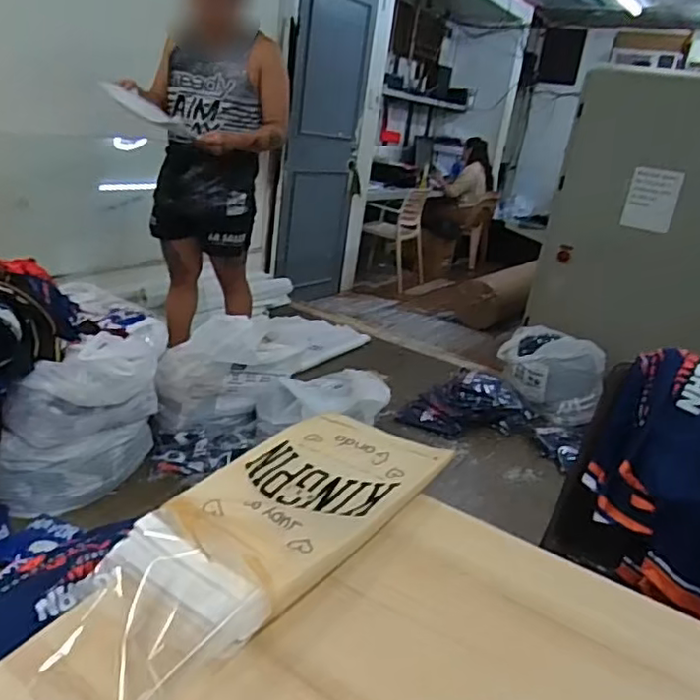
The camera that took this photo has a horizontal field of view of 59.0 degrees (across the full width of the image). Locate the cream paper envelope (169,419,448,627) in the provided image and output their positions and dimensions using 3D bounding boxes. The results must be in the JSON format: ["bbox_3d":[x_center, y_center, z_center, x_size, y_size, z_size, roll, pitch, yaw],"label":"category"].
[{"bbox_3d":[-0.047,0.183,0.800,0.217,0.053,0.357,22,25,32],"label":"cream paper envelope"}]

